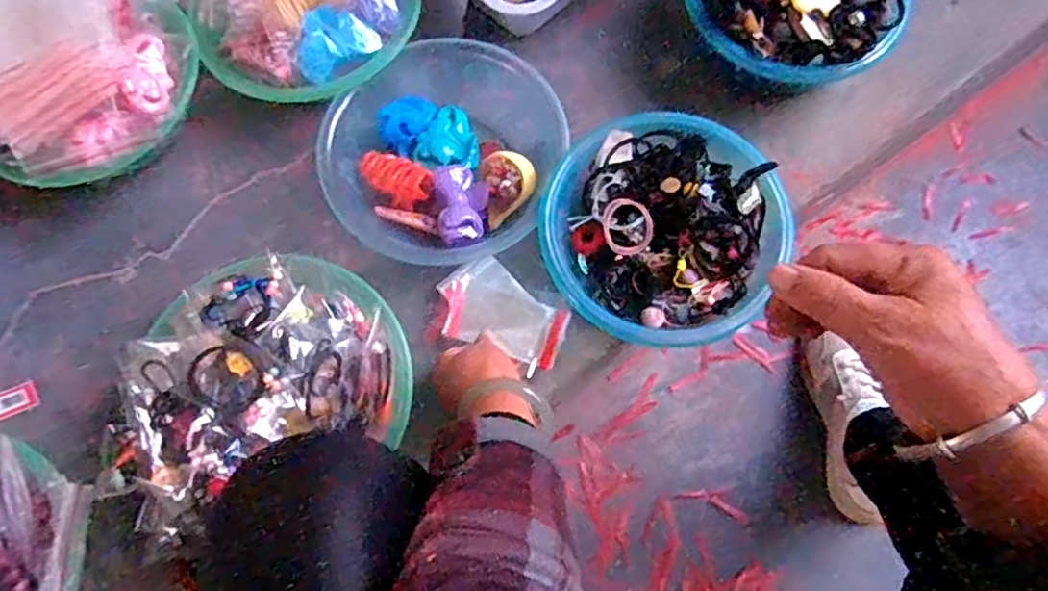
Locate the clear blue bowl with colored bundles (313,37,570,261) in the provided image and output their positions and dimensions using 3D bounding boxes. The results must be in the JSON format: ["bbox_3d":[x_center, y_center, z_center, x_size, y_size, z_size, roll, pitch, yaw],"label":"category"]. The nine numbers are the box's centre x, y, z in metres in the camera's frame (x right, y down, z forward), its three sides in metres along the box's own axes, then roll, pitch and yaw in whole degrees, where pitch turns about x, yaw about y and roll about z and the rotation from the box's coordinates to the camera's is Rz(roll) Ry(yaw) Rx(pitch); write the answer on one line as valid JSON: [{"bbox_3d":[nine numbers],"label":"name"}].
[{"bbox_3d":[-0.080,-0.140,0.646,0.237,0.064,0.217,-40,75,-10],"label":"clear blue bowl with colored bundles"}]

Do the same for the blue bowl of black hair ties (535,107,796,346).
[{"bbox_3d":[0.129,-0.062,0.597,0.219,0.066,0.207,-1,72,2],"label":"blue bowl of black hair ties"}]

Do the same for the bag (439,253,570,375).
[{"bbox_3d":[-0.022,0.020,0.619,0.128,0.015,0.084,35,77,12],"label":"bag"}]

